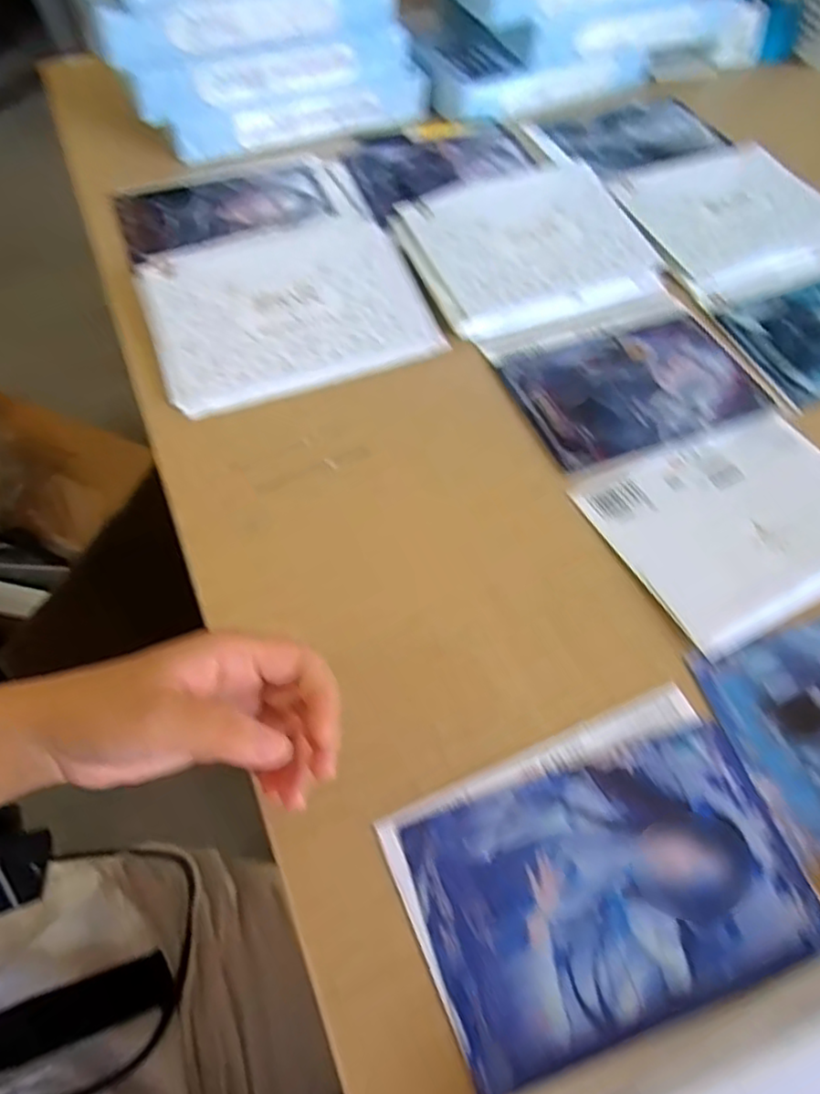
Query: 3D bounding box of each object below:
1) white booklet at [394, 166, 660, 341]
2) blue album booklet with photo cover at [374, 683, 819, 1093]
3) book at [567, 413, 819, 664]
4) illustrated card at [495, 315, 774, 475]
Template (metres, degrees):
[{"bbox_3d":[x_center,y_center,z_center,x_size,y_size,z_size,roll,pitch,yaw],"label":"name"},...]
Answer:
[{"bbox_3d":[0.095,-0.238,0.521,0.190,0.017,0.141,-20,73,-15],"label":"white booklet"},{"bbox_3d":[0.089,0.150,0.305,0.174,0.005,0.122,-18,60,-15],"label":"blue album booklet with photo cover"},{"bbox_3d":[0.207,-0.019,0.412,0.170,0.008,0.128,-24,64,-17],"label":"book"},{"bbox_3d":[0.158,-0.115,0.473,0.170,0.006,0.109,-17,59,-14],"label":"illustrated card"}]

